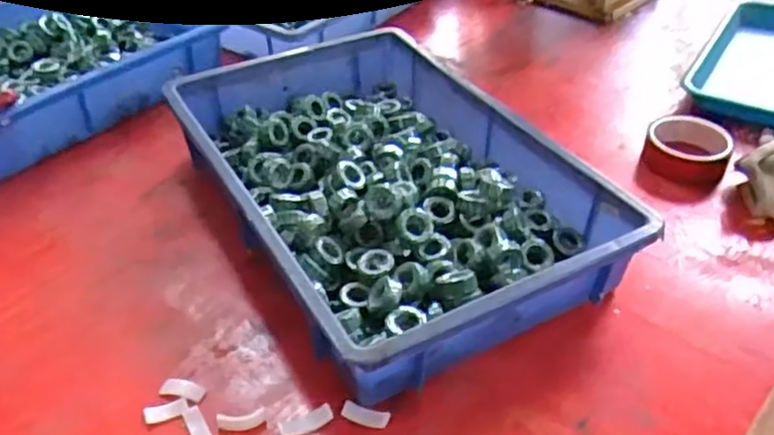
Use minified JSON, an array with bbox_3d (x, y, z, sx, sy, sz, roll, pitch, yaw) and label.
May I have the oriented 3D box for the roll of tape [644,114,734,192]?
[{"bbox_3d":[0.321,-0.071,0.735,0.084,0.037,0.090,0,40,0],"label":"roll of tape"}]

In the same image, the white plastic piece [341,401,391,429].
[{"bbox_3d":[-0.016,0.143,0.497,0.035,0.005,0.013,12,41,14],"label":"white plastic piece"}]

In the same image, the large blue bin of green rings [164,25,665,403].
[{"bbox_3d":[-0.008,-0.036,0.654,0.277,0.080,0.423,-21,44,-23],"label":"large blue bin of green rings"}]

